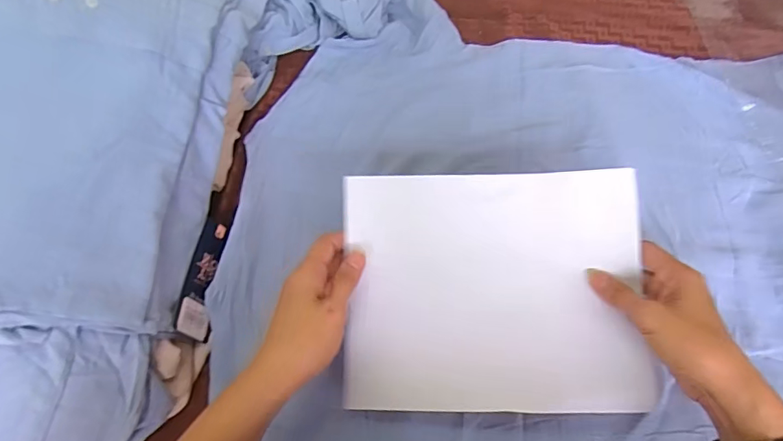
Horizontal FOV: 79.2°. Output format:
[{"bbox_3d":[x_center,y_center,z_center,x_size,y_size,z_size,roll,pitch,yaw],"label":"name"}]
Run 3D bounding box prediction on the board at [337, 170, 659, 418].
[{"bbox_3d":[0.086,0.060,0.410,0.246,0.021,0.202,-2,84,5],"label":"board"}]

